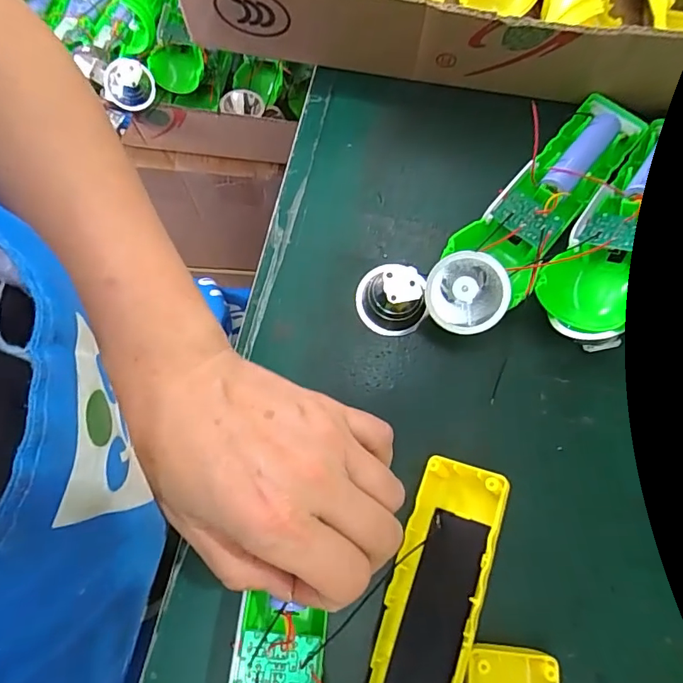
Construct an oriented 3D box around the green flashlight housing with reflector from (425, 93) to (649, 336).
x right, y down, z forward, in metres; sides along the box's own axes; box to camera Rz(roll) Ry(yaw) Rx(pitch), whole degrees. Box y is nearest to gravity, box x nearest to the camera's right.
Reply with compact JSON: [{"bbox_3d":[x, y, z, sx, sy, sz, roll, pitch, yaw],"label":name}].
[{"bbox_3d":[0.117,-0.081,0.289,0.048,0.040,0.186,38,78,9],"label":"green flashlight housing with reflector"}]

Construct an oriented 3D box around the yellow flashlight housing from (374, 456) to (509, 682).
[{"bbox_3d":[0.040,0.138,0.229,0.046,0.030,0.159,18,74,4],"label":"yellow flashlight housing"}]

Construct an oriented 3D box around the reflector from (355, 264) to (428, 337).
[{"bbox_3d":[0.029,-0.025,0.279,0.041,0.025,0.034,22,76,5],"label":"reflector"}]

